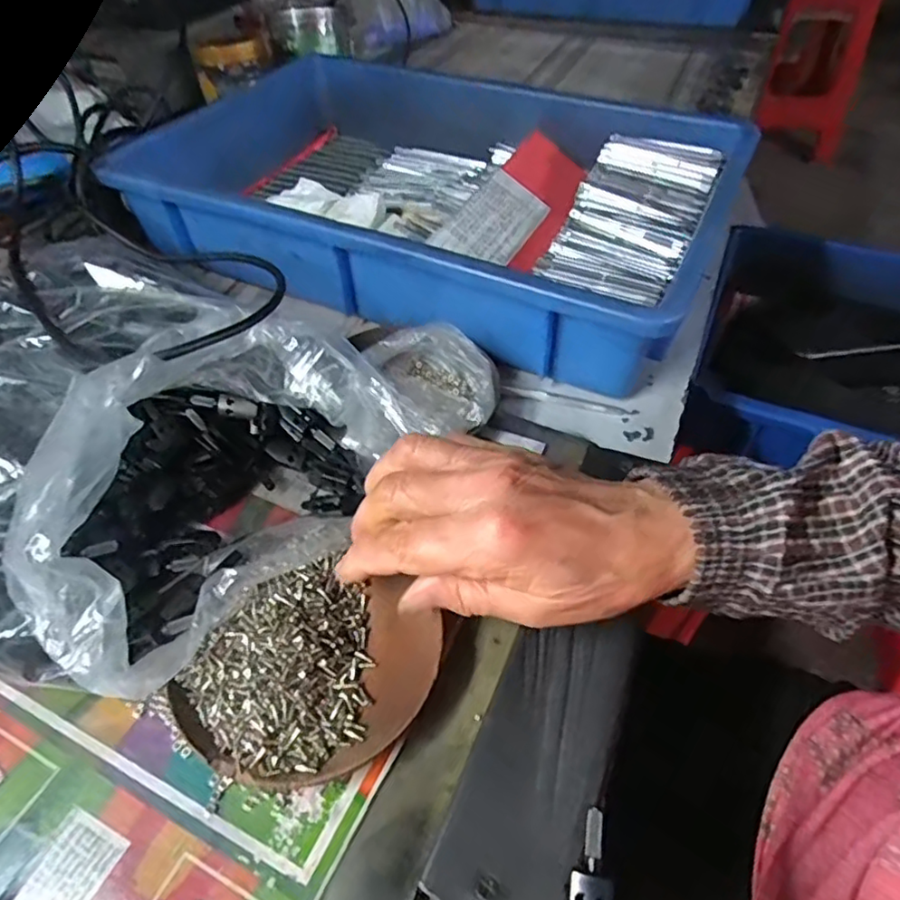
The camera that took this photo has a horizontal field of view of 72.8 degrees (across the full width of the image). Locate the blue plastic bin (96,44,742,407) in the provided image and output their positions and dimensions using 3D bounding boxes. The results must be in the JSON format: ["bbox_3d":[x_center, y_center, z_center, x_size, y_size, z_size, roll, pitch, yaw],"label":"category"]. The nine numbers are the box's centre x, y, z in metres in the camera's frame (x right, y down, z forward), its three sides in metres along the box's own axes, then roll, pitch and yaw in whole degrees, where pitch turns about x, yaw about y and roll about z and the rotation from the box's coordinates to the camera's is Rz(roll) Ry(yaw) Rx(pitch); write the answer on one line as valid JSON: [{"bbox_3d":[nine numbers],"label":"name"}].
[{"bbox_3d":[-0.020,-0.211,0.497,0.442,0.079,0.294,20,51,19],"label":"blue plastic bin"}]

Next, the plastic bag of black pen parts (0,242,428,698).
[{"bbox_3d":[-0.185,-0.012,0.321,0.279,0.080,0.254,22,52,21],"label":"plastic bag of black pen parts"}]

